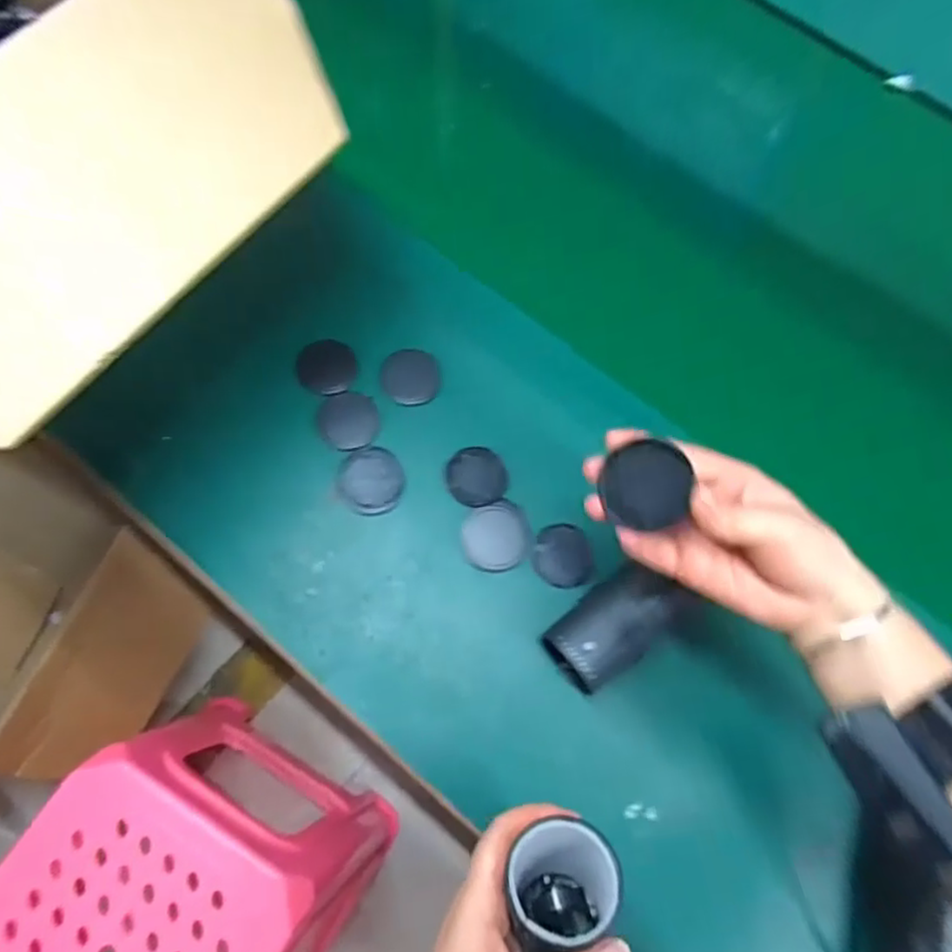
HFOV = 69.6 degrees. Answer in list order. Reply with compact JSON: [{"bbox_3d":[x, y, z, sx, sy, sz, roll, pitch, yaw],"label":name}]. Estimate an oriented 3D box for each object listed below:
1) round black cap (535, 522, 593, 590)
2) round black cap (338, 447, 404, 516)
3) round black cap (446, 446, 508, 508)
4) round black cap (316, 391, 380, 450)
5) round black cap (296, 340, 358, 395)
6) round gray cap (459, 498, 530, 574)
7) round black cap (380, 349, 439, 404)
[{"bbox_3d":[0.068,0.062,0.535,0.045,0.004,0.050,-7,71,-5],"label":"round black cap"},{"bbox_3d":[-0.084,0.003,0.557,0.050,0.006,0.057,-8,71,-6],"label":"round black cap"},{"bbox_3d":[0.001,0.000,0.561,0.047,0.005,0.052,-6,70,-5],"label":"round black cap"},{"bbox_3d":[-0.106,-0.046,0.573,0.049,0.010,0.047,-16,93,-4],"label":"round black cap"},{"bbox_3d":[-0.129,-0.095,0.596,0.051,0.006,0.048,1,70,-2],"label":"round black cap"},{"bbox_3d":[0.016,0.047,0.540,0.050,0.004,0.055,-5,70,-5],"label":"round gray cap"},{"bbox_3d":[-0.057,-0.086,0.595,0.049,0.004,0.054,-6,70,-5],"label":"round black cap"}]

